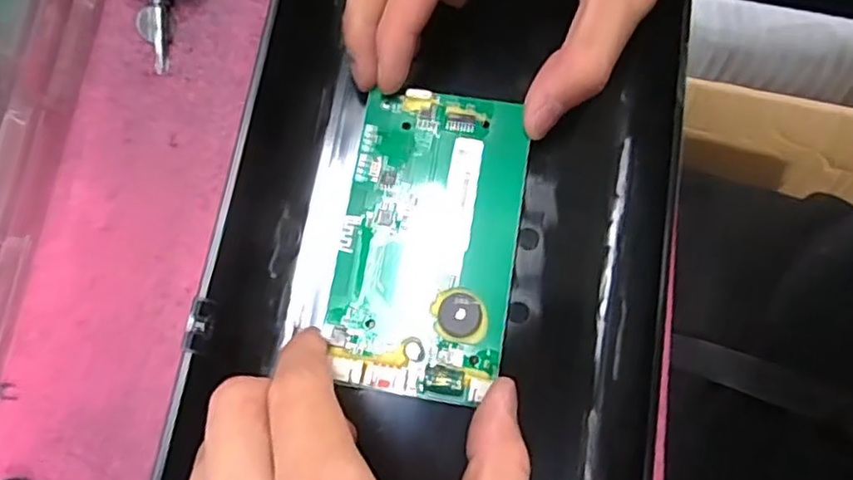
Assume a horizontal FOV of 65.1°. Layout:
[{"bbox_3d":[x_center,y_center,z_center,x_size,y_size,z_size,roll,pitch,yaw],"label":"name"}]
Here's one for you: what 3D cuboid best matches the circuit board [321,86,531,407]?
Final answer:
[{"bbox_3d":[0.001,-0.001,0.229,0.060,0.010,0.104,9,72,3],"label":"circuit board"}]

